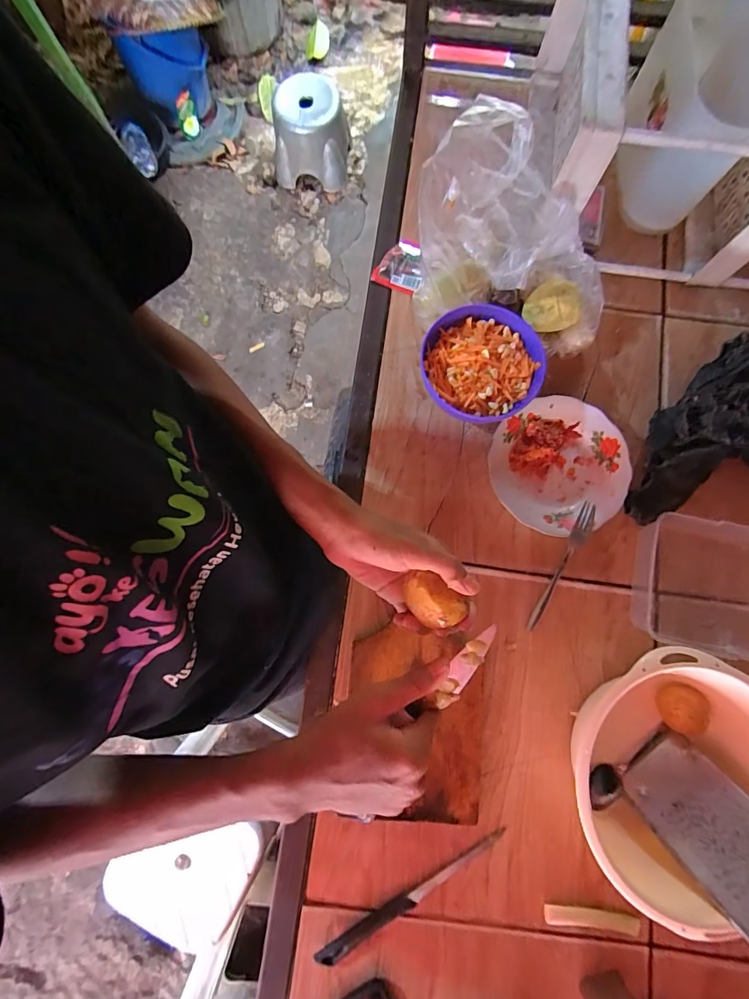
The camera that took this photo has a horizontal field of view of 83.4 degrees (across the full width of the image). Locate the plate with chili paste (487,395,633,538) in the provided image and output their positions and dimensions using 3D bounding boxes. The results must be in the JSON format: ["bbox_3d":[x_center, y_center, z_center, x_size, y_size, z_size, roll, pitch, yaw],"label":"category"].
[{"bbox_3d":[0.243,-0.044,0.559,0.176,0.034,0.169,0,79,-1],"label":"plate with chili paste"}]

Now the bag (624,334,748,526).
[{"bbox_3d":[0.446,-0.091,0.530,0.288,0.114,0.215,-8,80,-3],"label":"bag"}]

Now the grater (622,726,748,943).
[{"bbox_3d":[0.376,0.362,0.422,0.105,0.235,0.016,-32,127,-7],"label":"grater"}]

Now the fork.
[{"bbox_3d":[0.241,0.088,0.544,0.021,0.021,0.175,25,94,3],"label":"fork"}]

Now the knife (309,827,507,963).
[{"bbox_3d":[0.047,0.447,0.469,0.238,0.018,0.022,-27,81,-6],"label":"knife"}]

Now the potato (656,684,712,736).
[{"bbox_3d":[0.363,0.248,0.503,0.050,0.044,0.052,19,80,2],"label":"potato"}]

